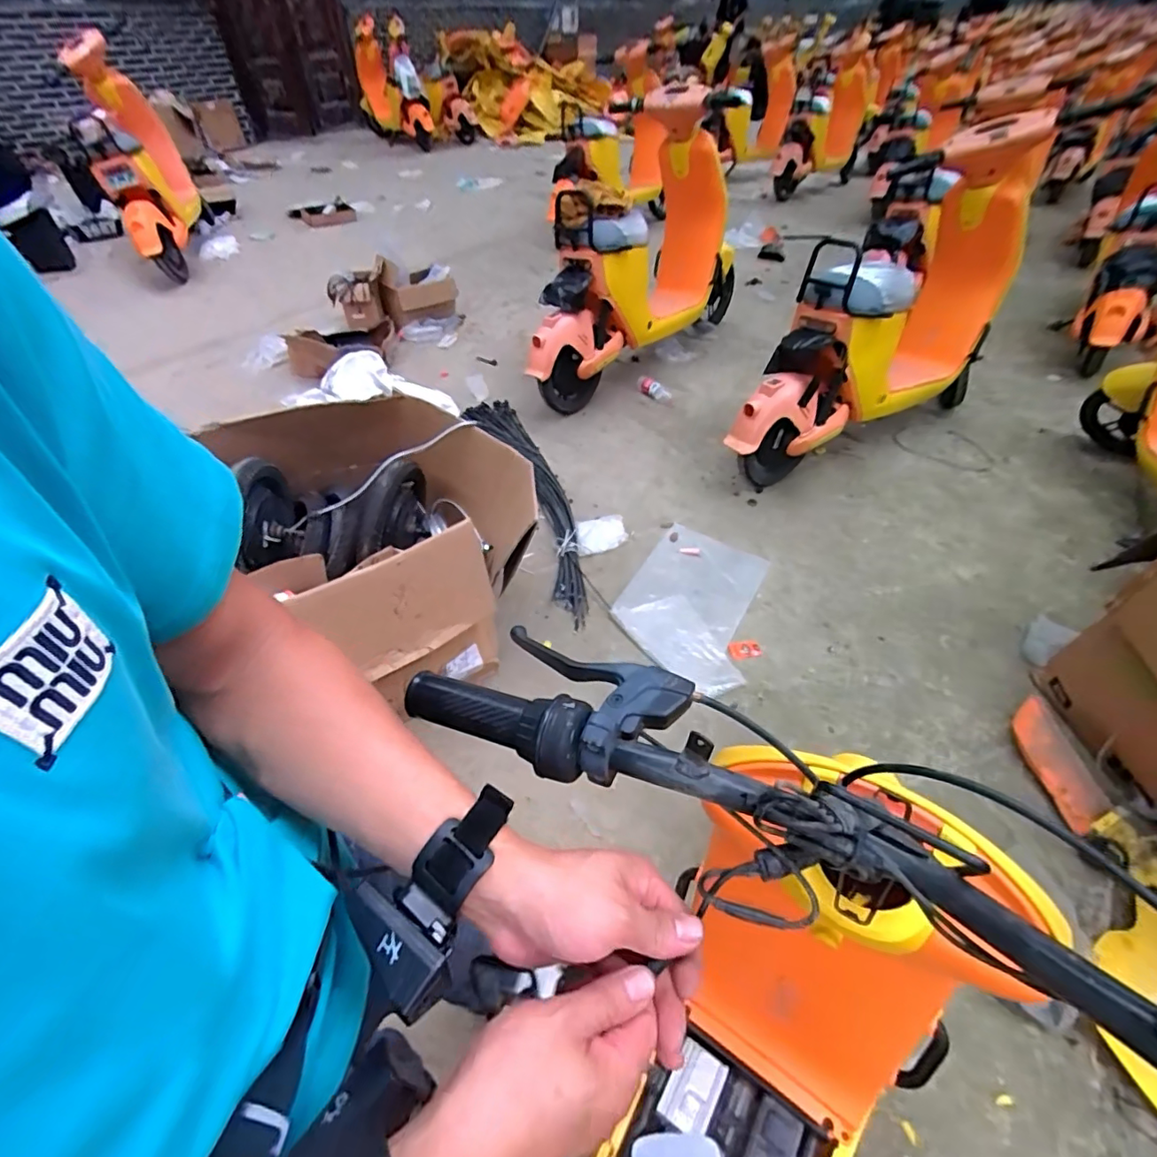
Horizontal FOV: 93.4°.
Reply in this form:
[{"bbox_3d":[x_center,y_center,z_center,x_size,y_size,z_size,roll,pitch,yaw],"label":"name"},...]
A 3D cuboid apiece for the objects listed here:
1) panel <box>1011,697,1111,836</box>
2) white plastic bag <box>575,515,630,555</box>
[{"bbox_3d":[1.202,0.457,1.369,0.109,0.052,0.344,3,46,4],"label":"panel"},{"bbox_3d":[0.077,-0.159,1.902,0.185,0.031,0.132,-13,51,-13],"label":"white plastic bag"}]

